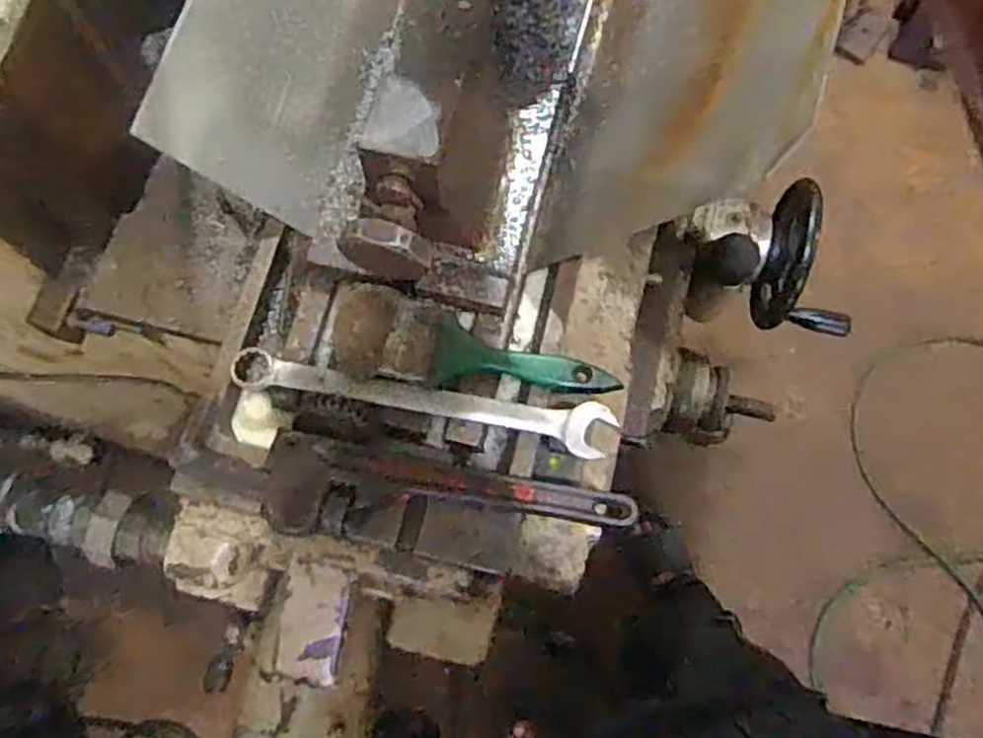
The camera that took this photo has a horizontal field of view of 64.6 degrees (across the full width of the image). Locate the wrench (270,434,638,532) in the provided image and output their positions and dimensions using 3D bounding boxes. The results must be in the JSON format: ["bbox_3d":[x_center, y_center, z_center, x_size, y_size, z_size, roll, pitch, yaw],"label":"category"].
[{"bbox_3d":[-0.028,0.092,0.539,0.247,0.018,0.065,8,56,0],"label":"wrench"}]

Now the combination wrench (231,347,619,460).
[{"bbox_3d":[-0.053,0.019,0.570,0.281,0.019,0.037,12,70,4],"label":"combination wrench"}]

